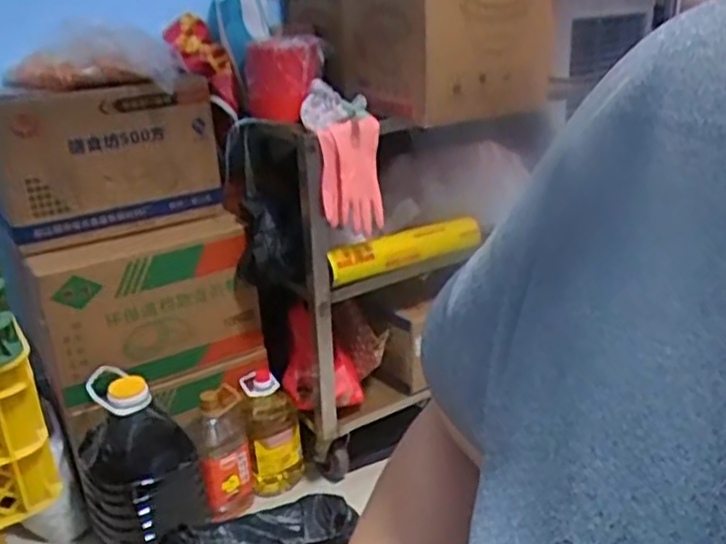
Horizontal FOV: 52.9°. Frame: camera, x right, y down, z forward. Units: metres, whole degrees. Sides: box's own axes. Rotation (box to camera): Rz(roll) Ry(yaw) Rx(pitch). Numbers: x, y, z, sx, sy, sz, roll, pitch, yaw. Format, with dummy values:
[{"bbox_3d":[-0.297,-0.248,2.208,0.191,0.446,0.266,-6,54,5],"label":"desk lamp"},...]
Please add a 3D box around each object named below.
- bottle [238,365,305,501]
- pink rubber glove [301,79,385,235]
[{"bbox_3d":[-0.230,0.423,1.909,0.130,0.305,0.129,-5,22,-3],"label":"bottle"},{"bbox_3d":[-0.045,-0.248,1.676,0.170,0.313,0.153,-4,22,-1],"label":"pink rubber glove"}]

